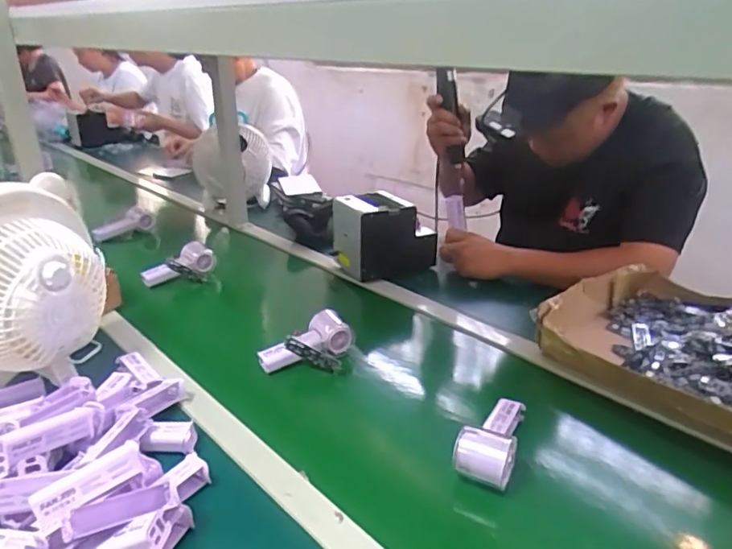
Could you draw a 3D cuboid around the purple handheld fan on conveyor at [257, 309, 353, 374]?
[{"bbox_3d":[-0.093,0.106,0.857,0.142,0.058,0.066,-18,30,-36],"label":"purple handheld fan on conveyor"}]

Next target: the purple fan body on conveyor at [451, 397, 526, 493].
[{"bbox_3d":[0.152,0.187,0.669,0.066,0.048,0.145,10,25,21],"label":"purple fan body on conveyor"}]

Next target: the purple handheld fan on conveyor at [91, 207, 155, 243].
[{"bbox_3d":[-0.618,-0.124,1.426,0.156,0.059,0.038,-20,26,-3],"label":"purple handheld fan on conveyor"}]

